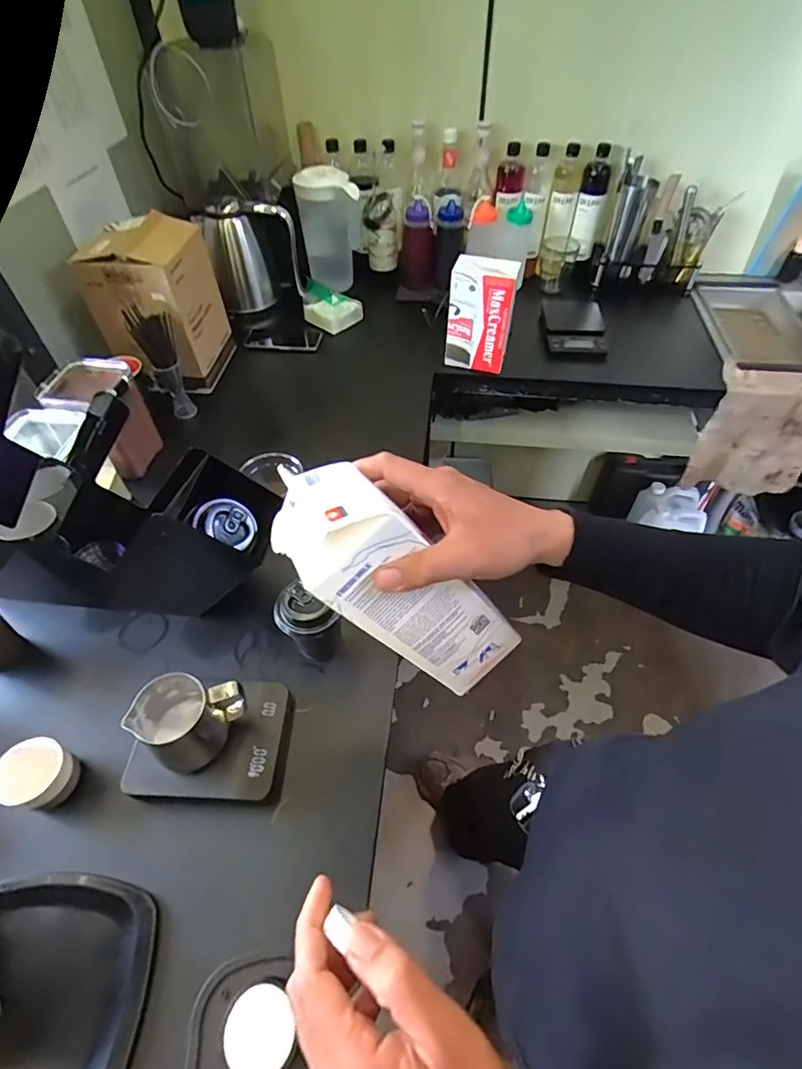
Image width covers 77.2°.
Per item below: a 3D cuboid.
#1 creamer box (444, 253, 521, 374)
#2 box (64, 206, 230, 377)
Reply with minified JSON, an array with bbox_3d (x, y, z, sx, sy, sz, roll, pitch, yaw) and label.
[{"bbox_3d":[0.157,-0.429,0.985,0.119,0.208,0.057,16,52,12],"label":"creamer box"},{"bbox_3d":[-0.444,-0.430,0.915,0.162,0.214,0.179,9,51,8],"label":"box"}]

